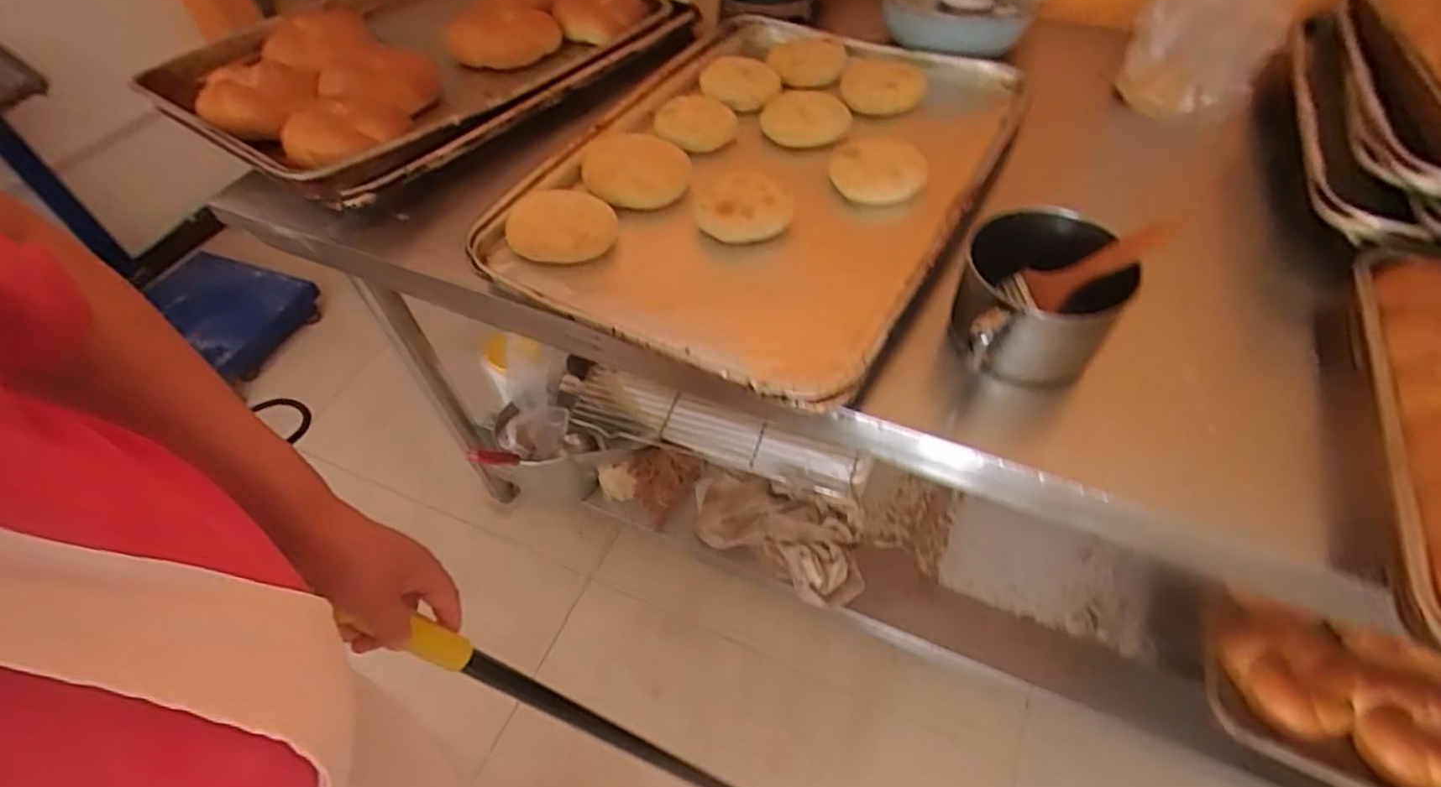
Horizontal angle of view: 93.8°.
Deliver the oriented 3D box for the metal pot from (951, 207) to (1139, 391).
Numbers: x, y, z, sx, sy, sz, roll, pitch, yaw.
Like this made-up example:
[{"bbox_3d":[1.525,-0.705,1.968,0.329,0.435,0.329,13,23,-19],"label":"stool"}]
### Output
[{"bbox_3d":[0.253,-0.068,0.543,0.114,0.094,0.135,9,54,11],"label":"metal pot"}]

